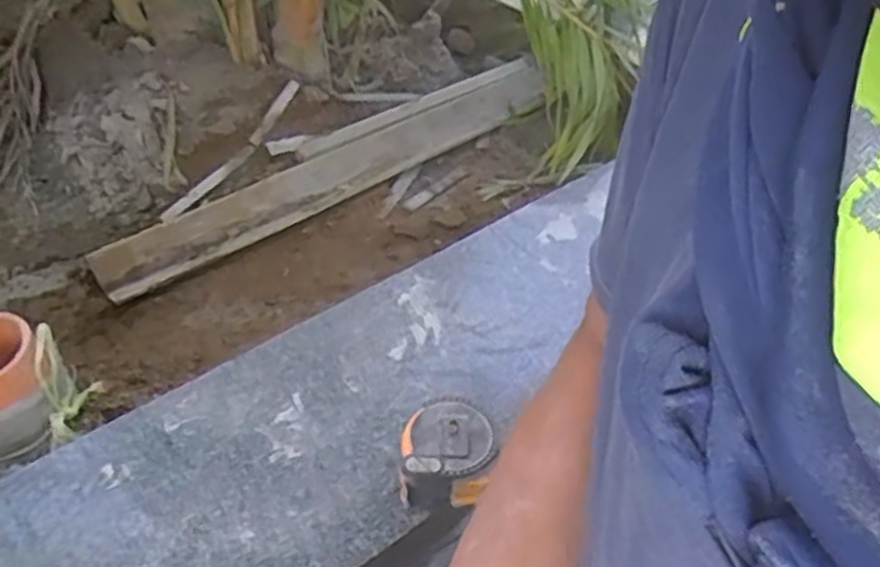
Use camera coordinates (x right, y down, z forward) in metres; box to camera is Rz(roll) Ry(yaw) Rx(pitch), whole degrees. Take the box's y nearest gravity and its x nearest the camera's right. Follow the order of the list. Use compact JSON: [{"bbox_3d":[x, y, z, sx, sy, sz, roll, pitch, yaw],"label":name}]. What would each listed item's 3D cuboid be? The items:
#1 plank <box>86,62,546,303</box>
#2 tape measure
[{"bbox_3d":[-0.111,-0.143,0.956,0.631,0.022,0.069,-29,81,-27],"label":"plank"},{"bbox_3d":[0.005,0.121,0.534,0.065,0.045,0.068,1,43,-1],"label":"tape measure"}]

